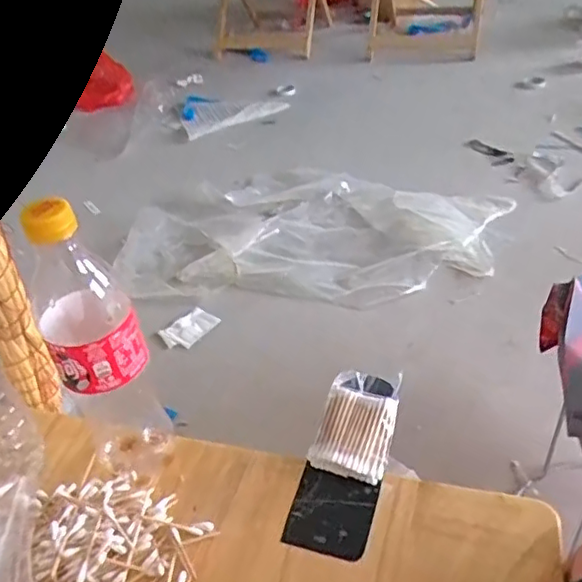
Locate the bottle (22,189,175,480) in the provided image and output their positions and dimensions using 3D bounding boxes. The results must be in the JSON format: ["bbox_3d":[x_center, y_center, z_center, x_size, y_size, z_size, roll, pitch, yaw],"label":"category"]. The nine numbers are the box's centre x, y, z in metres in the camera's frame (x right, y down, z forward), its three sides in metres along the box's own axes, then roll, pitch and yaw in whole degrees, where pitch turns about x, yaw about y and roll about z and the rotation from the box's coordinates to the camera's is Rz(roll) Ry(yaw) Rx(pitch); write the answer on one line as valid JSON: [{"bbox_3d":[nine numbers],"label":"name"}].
[{"bbox_3d":[-0.134,0.046,0.428,0.064,0.236,0.062,-21,40,-17],"label":"bottle"}]

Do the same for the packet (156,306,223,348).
[{"bbox_3d":[-0.236,0.086,1.401,0.129,0.009,0.084,-35,57,-19],"label":"packet"}]

